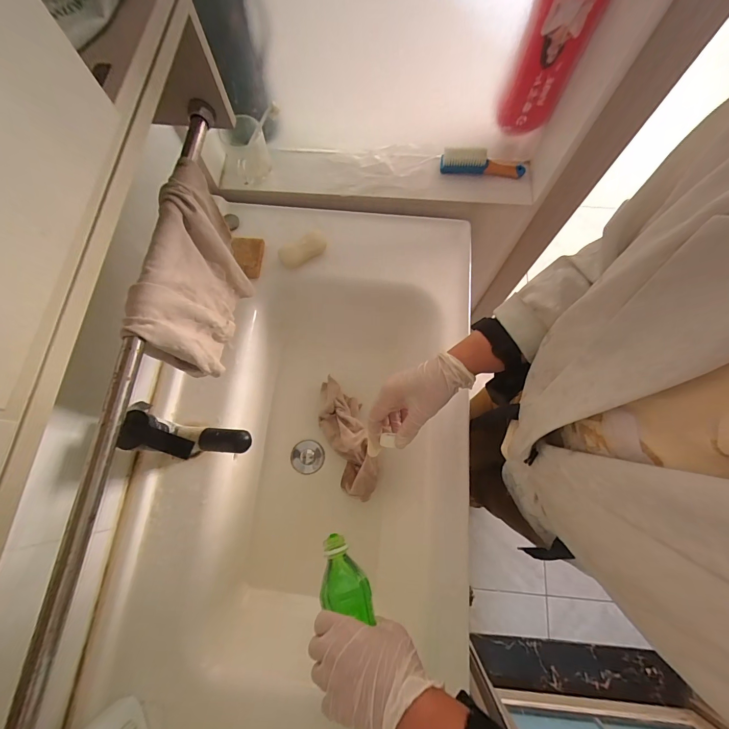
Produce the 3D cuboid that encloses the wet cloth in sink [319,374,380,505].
[{"bbox_3d":[-0.032,0.128,0.646,0.079,0.072,0.221,-21,74,-6],"label":"wet cloth in sink"}]

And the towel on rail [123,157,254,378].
[{"bbox_3d":[-0.197,-0.098,0.433,0.051,0.170,0.220,3,73,1],"label":"towel on rail"}]

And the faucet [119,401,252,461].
[{"bbox_3d":[-0.200,0.082,0.413,0.128,0.076,0.049,8,73,2],"label":"faucet"}]

